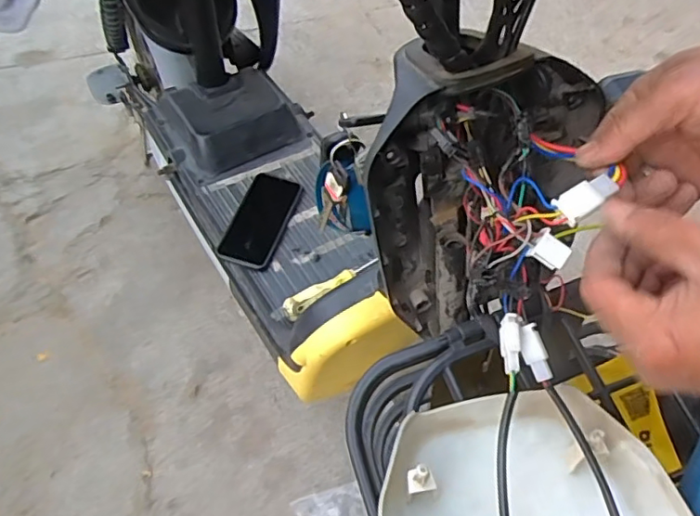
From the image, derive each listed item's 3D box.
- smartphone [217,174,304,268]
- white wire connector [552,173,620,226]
[{"bbox_3d":[-0.129,-0.059,0.813,0.074,0.016,0.162,16,58,8],"label":"smartphone"},{"bbox_3d":[0.133,-0.035,0.312,0.036,0.005,0.017,-32,63,-3],"label":"white wire connector"}]

